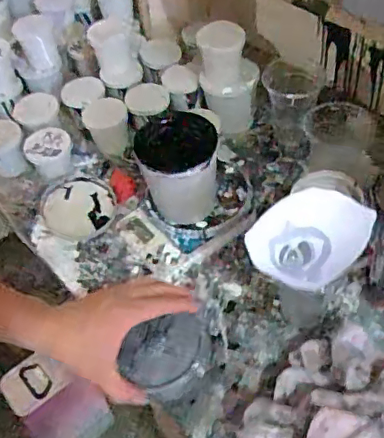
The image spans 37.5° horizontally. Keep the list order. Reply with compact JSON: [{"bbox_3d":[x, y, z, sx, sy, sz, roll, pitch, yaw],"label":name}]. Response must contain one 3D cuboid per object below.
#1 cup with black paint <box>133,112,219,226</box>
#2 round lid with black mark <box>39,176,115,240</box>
[{"bbox_3d":[-0.019,-0.068,0.799,0.108,0.133,0.108,-3,48,4],"label":"cup with black paint"},{"bbox_3d":[-0.172,-0.015,0.857,0.110,0.010,0.096,-24,73,-5],"label":"round lid with black mark"}]

